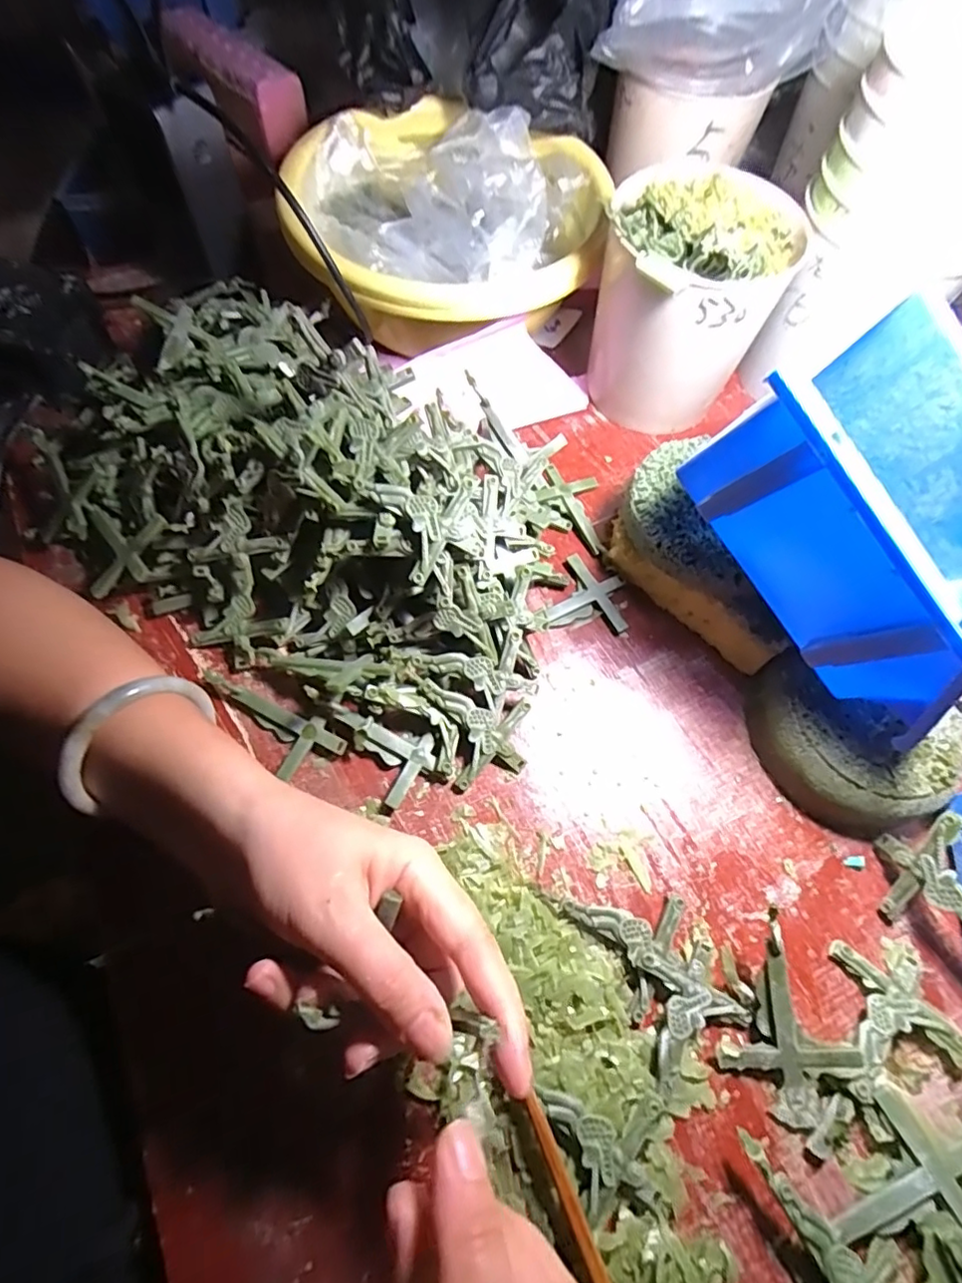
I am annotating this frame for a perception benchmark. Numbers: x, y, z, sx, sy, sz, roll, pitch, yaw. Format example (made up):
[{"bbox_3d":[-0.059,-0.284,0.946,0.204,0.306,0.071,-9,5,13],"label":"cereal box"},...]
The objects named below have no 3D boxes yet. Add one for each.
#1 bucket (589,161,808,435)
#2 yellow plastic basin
[{"bbox_3d":[0.131,-0.213,0.377,0.112,0.130,0.098,15,65,5],"label":"bucket"},{"bbox_3d":[-0.022,-0.296,0.411,0.213,0.067,0.205,1,65,-1],"label":"yellow plastic basin"}]

